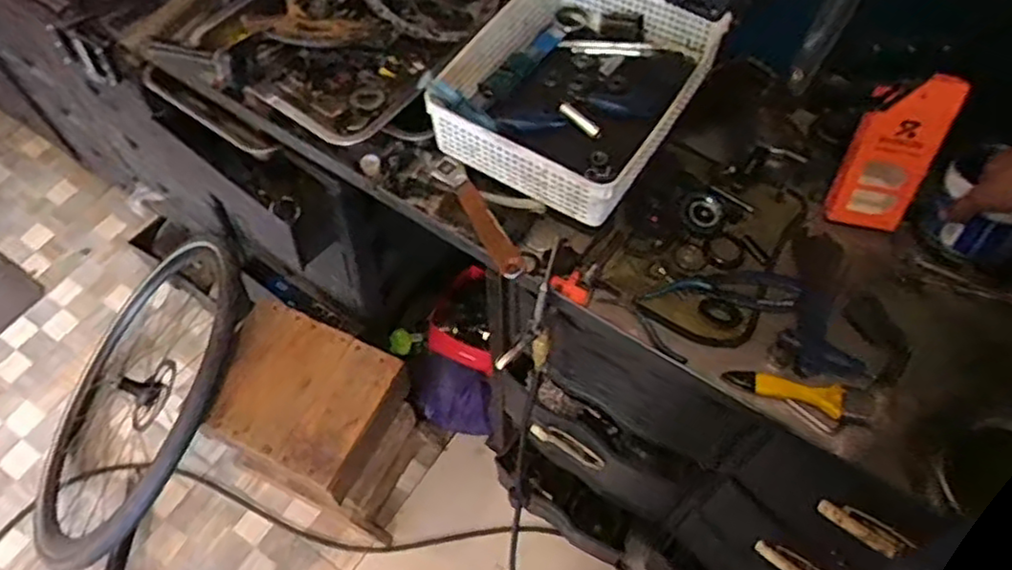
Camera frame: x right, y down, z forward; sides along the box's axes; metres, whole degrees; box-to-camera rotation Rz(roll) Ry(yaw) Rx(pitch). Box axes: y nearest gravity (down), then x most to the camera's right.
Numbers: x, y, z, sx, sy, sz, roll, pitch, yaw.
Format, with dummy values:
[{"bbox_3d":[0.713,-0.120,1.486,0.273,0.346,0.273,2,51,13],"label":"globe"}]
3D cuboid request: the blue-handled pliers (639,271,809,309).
[{"bbox_3d":[0.247,0.001,0.786,0.176,0.009,0.048,5,61,2],"label":"blue-handled pliers"}]

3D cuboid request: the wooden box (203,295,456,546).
[{"bbox_3d":[-0.352,0.281,1.378,0.332,0.397,0.258,24,63,13],"label":"wooden box"}]

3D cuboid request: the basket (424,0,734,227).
[{"bbox_3d":[0.083,-0.255,0.854,0.266,0.074,0.327,29,65,15],"label":"basket"}]

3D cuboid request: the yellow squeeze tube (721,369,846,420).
[{"bbox_3d":[0.285,0.107,0.718,0.117,0.011,0.031,13,62,7],"label":"yellow squeeze tube"}]

